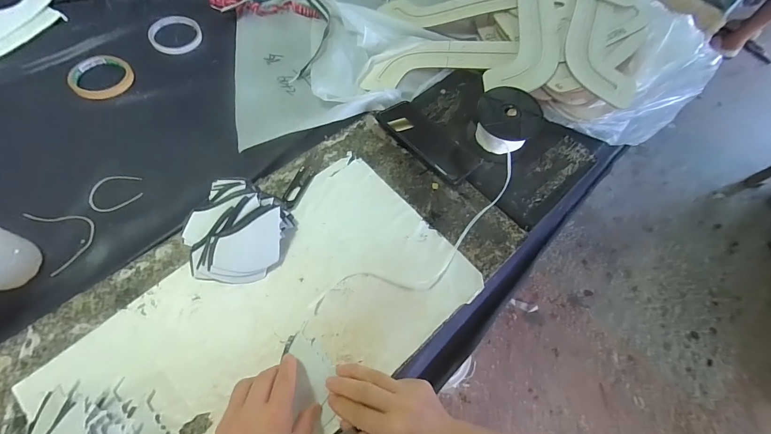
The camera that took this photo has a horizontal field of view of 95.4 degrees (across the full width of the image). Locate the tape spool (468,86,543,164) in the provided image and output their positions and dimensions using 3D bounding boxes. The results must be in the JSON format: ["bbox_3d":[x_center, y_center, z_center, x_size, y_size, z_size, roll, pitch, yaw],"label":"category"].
[{"bbox_3d":[0.179,-0.141,0.523,0.086,0.055,0.091,2,64,-4],"label":"tape spool"}]

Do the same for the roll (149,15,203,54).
[{"bbox_3d":[-0.366,-0.318,0.613,0.084,0.010,0.101,-27,69,-17],"label":"roll"}]

